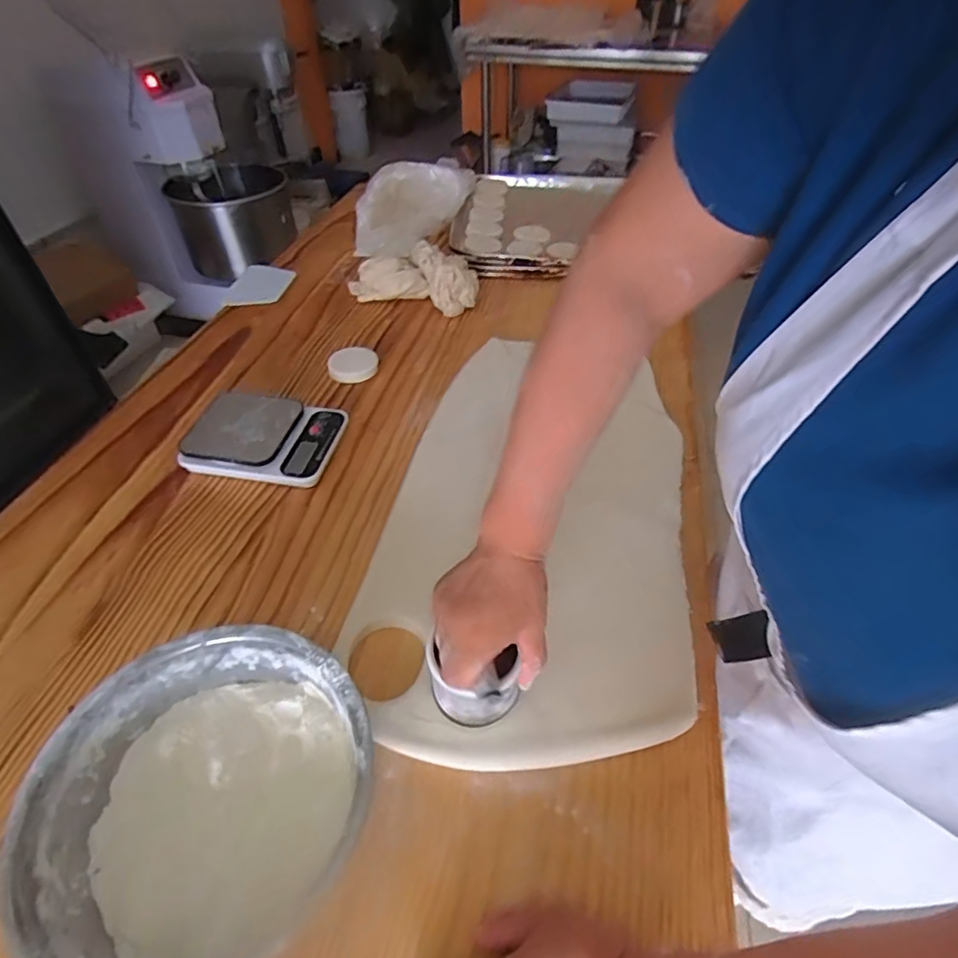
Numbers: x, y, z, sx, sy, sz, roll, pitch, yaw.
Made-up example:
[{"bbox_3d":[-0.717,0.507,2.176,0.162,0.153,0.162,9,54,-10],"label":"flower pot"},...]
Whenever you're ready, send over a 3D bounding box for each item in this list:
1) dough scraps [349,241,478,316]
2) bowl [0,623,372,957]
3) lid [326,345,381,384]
[{"bbox_3d":[-0.102,-0.339,0.924,0.213,0.067,0.114,14,48,13],"label":"dough scraps"},{"bbox_3d":[-0.190,0.224,0.398,0.208,0.081,0.216,0,46,0],"label":"bowl"},{"bbox_3d":[-0.185,-0.173,0.815,0.068,0.017,0.076,2,46,3],"label":"lid"}]

